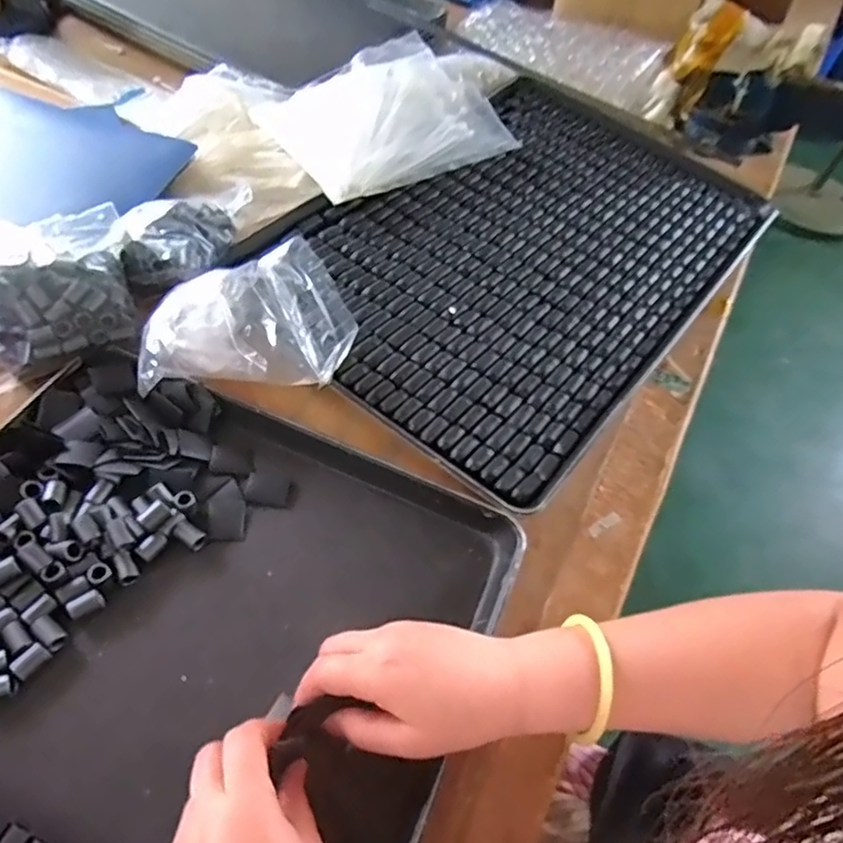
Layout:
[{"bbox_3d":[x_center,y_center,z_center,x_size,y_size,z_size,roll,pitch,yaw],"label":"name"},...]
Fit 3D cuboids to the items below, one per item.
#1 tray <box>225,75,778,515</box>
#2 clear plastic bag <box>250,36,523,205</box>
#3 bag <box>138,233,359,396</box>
[{"bbox_3d":[0.121,-0.210,0.692,0.390,0.023,0.617,35,57,20],"label":"tray"},{"bbox_3d":[-0.042,-0.364,0.749,0.263,0.063,0.247,-19,58,-20],"label":"clear plastic bag"},{"bbox_3d":[-0.145,-0.082,0.521,0.172,0.076,0.100,-5,54,-11],"label":"bag"}]

